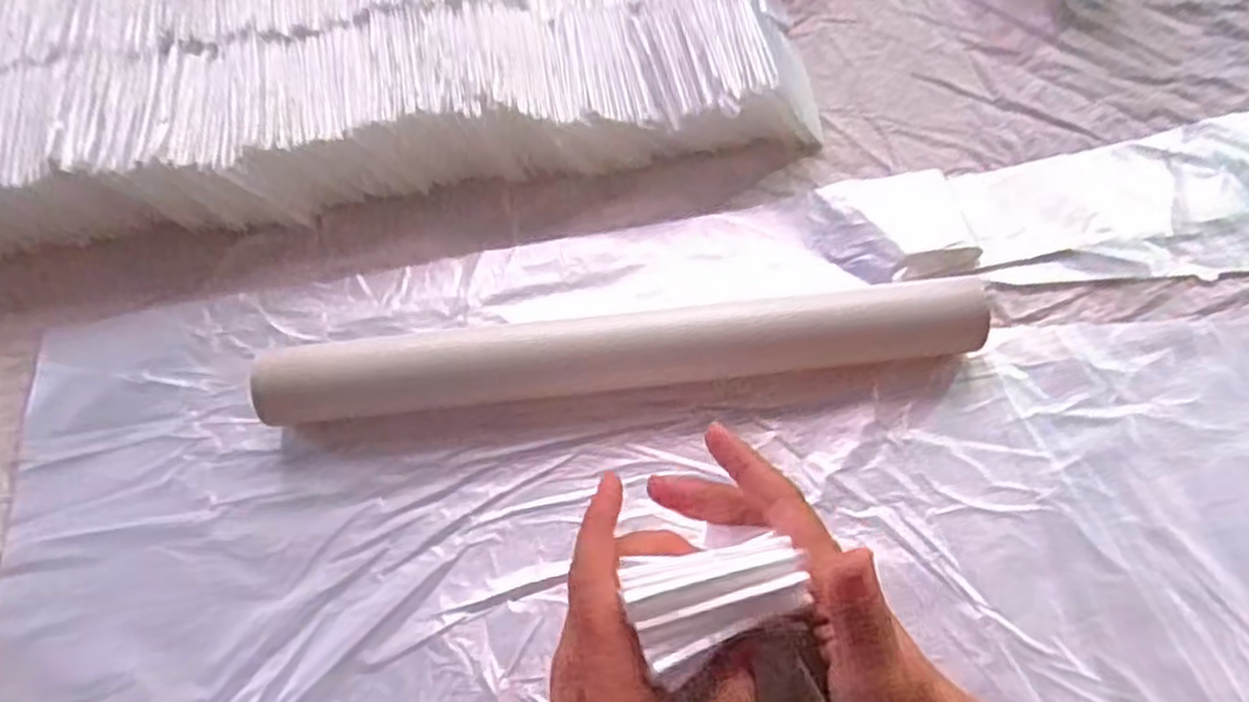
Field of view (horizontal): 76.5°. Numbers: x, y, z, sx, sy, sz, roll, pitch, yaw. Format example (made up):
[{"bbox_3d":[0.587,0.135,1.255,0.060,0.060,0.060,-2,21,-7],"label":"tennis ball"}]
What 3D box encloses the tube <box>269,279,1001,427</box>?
[{"bbox_3d":[0.000,-0.003,0.408,0.355,0.036,0.045,-6,62,-1],"label":"tube"}]

